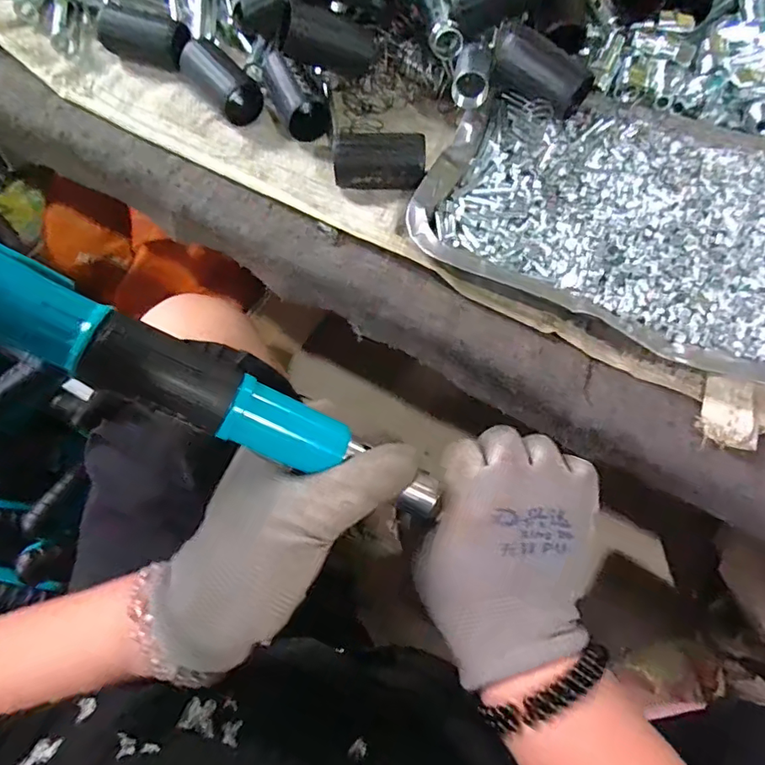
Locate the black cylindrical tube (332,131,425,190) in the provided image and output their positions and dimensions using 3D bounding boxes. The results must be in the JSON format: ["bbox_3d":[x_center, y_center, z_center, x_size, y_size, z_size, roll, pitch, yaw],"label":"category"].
[{"bbox_3d":[-0.001,-0.149,0.357,0.060,0.034,0.025,-4,67,-3],"label":"black cylindrical tube"}]

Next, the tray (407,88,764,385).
[{"bbox_3d":[0.159,-0.112,0.344,0.248,0.035,0.177,24,68,9],"label":"tray"}]

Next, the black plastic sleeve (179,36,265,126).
[{"bbox_3d":[-0.115,-0.218,0.384,0.034,0.032,0.068,-34,72,-15],"label":"black plastic sleeve"}]

